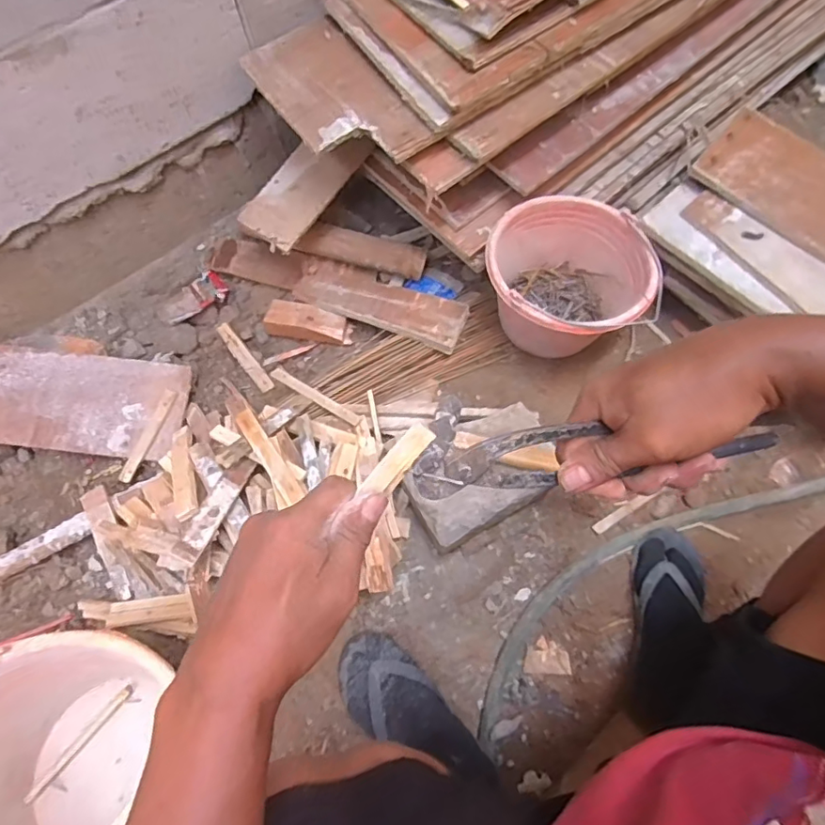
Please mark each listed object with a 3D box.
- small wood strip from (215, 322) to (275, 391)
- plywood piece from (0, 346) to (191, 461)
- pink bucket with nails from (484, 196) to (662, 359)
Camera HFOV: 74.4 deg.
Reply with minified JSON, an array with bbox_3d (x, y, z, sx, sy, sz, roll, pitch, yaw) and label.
[{"bbox_3d":[-0.288,-0.095,0.934,0.026,0.013,0.154,-37,70,-12],"label":"small wood strip"},{"bbox_3d":[-0.527,-0.016,0.869,0.305,0.015,0.159,7,74,-6],"label":"plywood piece"},{"bbox_3d":[0.244,-0.201,0.872,0.245,0.161,0.240,-1,67,2],"label":"pink bucket with nails"}]

